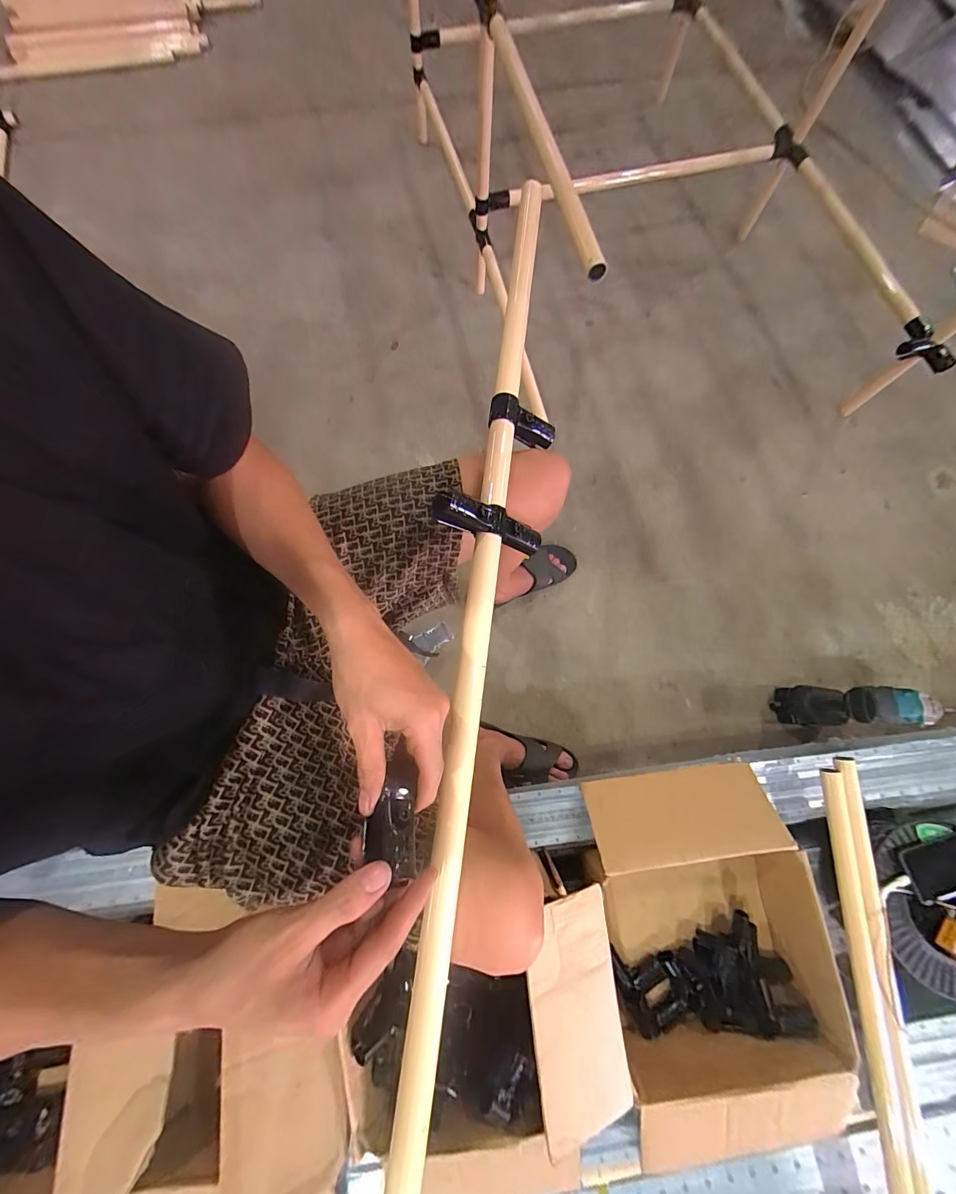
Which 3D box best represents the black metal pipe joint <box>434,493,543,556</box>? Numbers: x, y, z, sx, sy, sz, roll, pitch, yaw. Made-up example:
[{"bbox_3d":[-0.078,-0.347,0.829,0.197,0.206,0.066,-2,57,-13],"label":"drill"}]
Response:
[{"bbox_3d":[0.013,-0.077,0.443,0.142,0.033,0.031,15,73,-36],"label":"black metal pipe joint"}]

